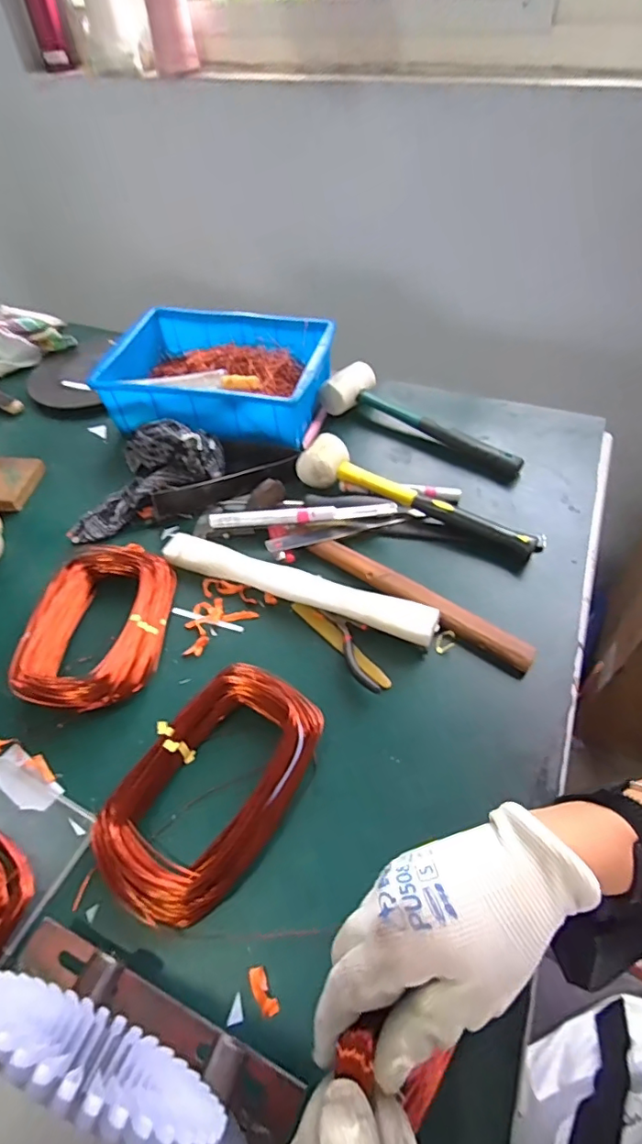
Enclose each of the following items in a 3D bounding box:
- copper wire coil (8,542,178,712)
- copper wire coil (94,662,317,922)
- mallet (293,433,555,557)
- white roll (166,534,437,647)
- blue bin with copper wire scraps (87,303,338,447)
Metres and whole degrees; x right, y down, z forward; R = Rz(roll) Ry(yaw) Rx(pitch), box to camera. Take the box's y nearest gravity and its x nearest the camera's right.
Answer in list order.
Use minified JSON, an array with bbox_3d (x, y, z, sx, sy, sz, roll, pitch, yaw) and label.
[{"bbox_3d":[-0.217,0.046,0.528,0.121,0.054,0.193,0,52,4],"label":"copper wire coil"},{"bbox_3d":[-0.090,0.165,0.418,0.126,0.040,0.191,21,56,19],"label":"copper wire coil"},{"bbox_3d":[0.105,-0.082,0.595,0.286,0.053,0.054,25,57,22],"label":"mallet"},{"bbox_3d":[-0.030,0.015,0.540,0.297,0.029,0.034,17,55,17],"label":"white roll"},{"bbox_3d":[-0.138,-0.274,0.747,0.293,0.089,0.214,7,53,10],"label":"blue bin with copper wire scraps"}]

